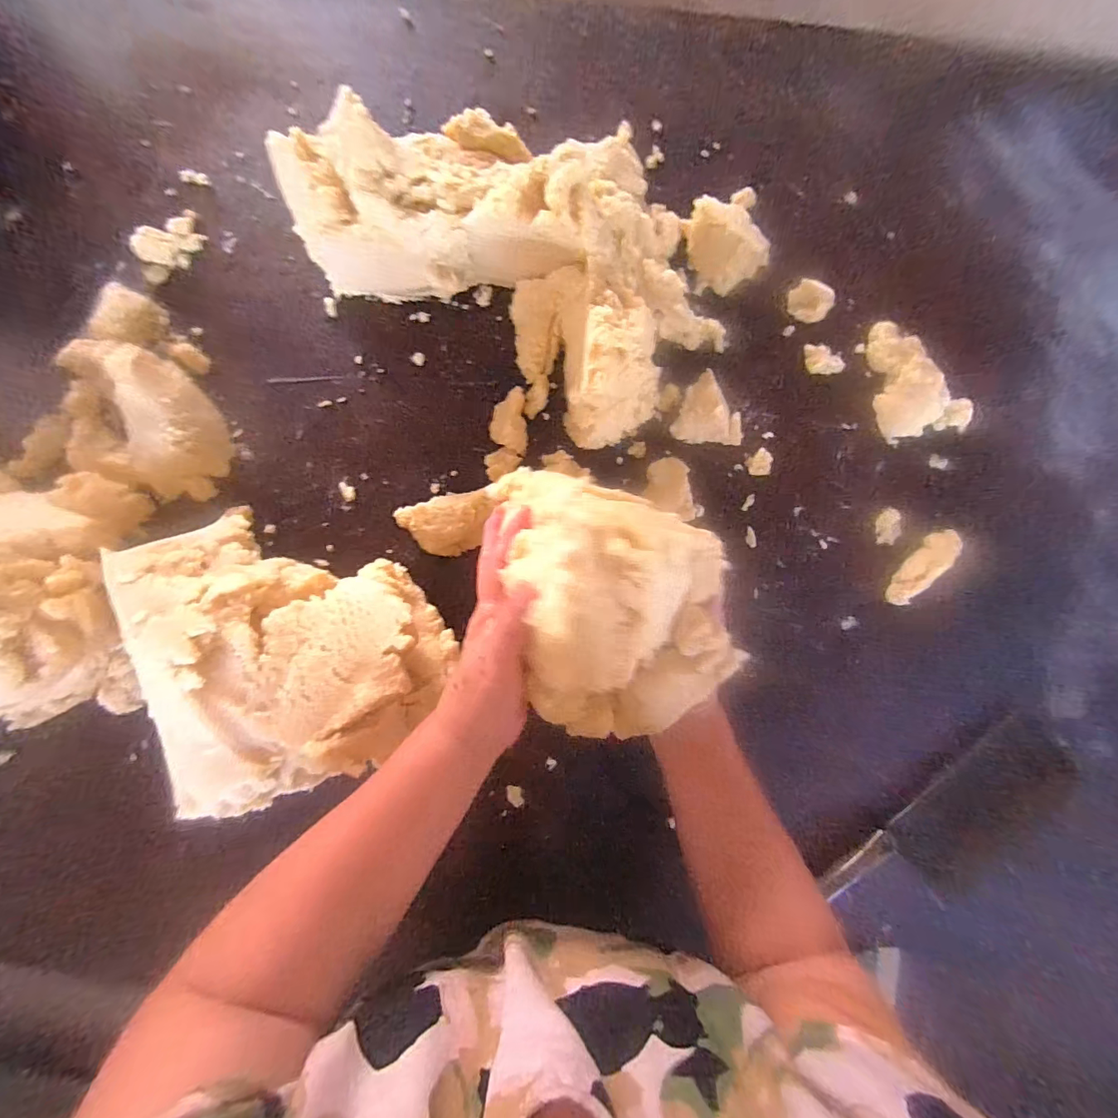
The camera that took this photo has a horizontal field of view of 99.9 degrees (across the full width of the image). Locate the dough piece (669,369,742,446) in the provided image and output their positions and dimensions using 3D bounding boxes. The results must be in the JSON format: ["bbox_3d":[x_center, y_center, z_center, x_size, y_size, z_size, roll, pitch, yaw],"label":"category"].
[{"bbox_3d":[0.152,-0.142,0.458,0.065,0.027,0.061,20,92,-2],"label":"dough piece"}]

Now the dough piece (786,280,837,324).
[{"bbox_3d":[0.248,-0.254,0.465,0.039,0.027,0.027,37,91,-2],"label":"dough piece"}]

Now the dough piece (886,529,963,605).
[{"bbox_3d":[0.349,0.008,0.452,0.081,0.015,0.032,-45,92,1],"label":"dough piece"}]

